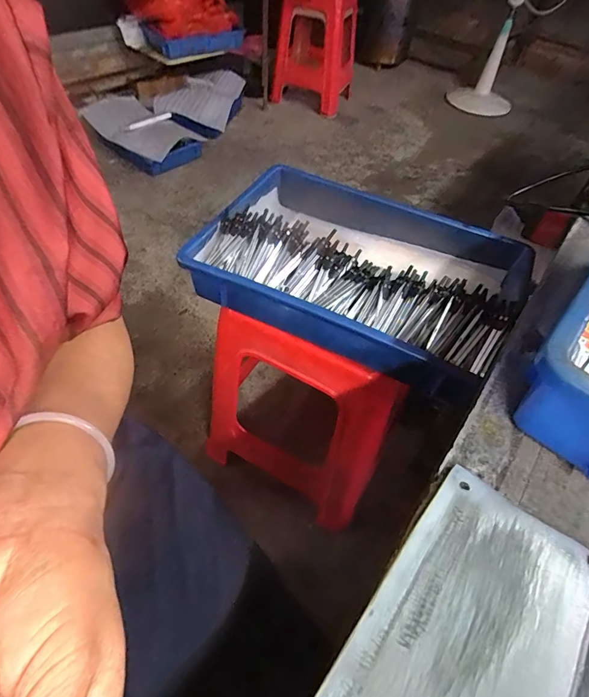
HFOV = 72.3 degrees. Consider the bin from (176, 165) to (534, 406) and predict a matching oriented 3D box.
[{"bbox_3d":[0.094,-0.114,0.578,0.428,0.089,0.275,24,54,13],"label":"bin"}]

